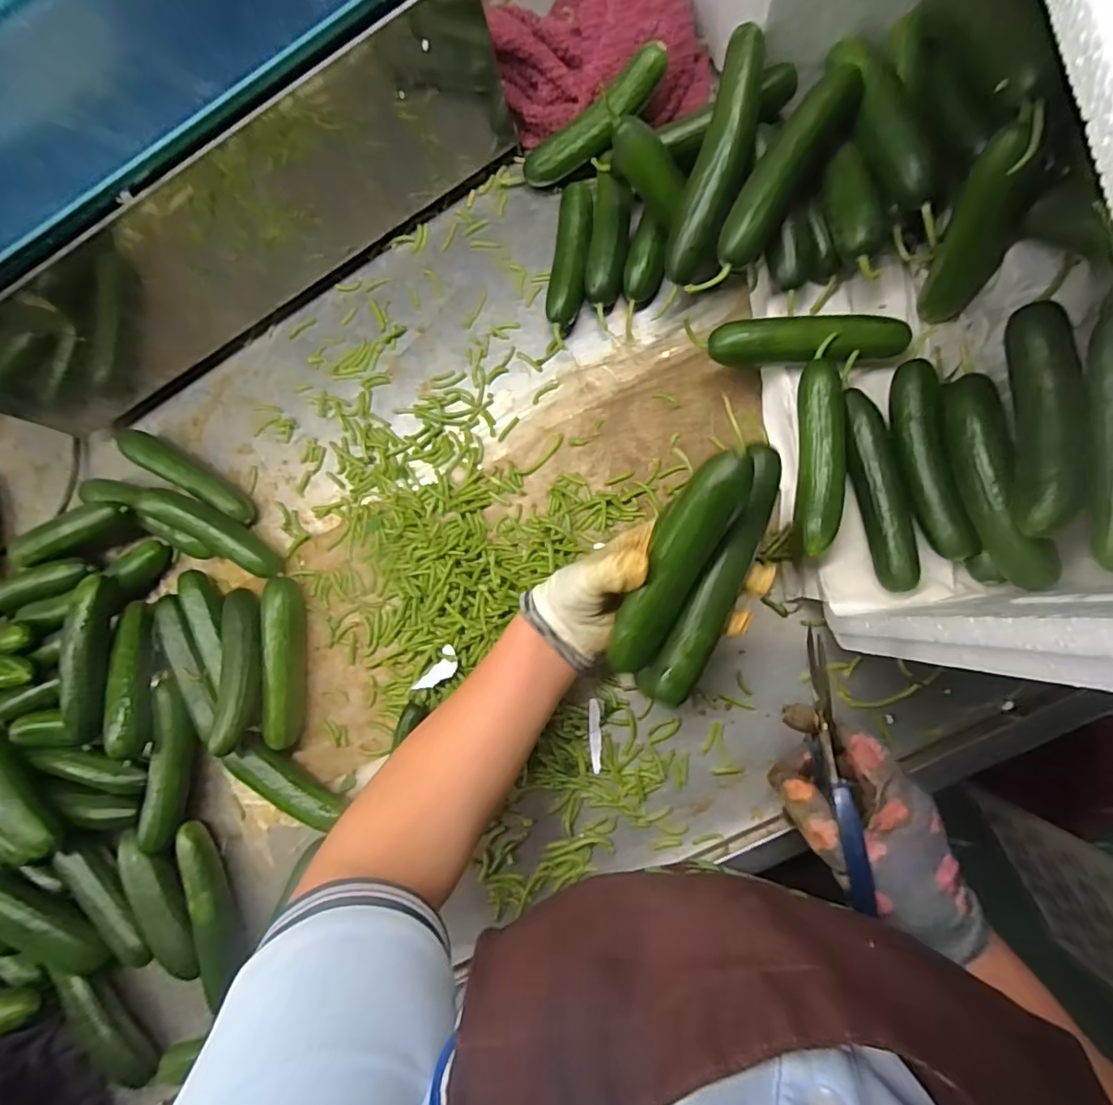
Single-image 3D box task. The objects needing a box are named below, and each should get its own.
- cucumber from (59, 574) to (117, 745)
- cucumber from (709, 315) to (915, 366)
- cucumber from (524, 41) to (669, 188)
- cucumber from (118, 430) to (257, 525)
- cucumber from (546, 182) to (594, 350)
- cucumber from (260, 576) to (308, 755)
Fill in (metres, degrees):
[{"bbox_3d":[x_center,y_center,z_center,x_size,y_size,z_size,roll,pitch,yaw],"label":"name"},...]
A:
[{"bbox_3d":[-0.394,0.089,0.445,0.025,0.021,0.136,-2,84,8],"label":"cucumber"},{"bbox_3d":[0.178,-0.150,0.377,0.130,0.023,0.026,3,84,8],"label":"cucumber"},{"bbox_3d":[0.030,-0.346,0.434,0.135,0.023,0.029,-19,80,36],"label":"cucumber"},{"bbox_3d":[-0.335,-0.071,0.483,0.146,0.032,0.024,29,88,10],"label":"cucumber"},{"bbox_3d":[0.012,-0.241,0.452,0.029,0.030,0.129,7,85,9],"label":"cucumber"},{"bbox_3d":[-0.229,0.091,0.448,0.025,0.034,0.136,-3,83,8],"label":"cucumber"}]

